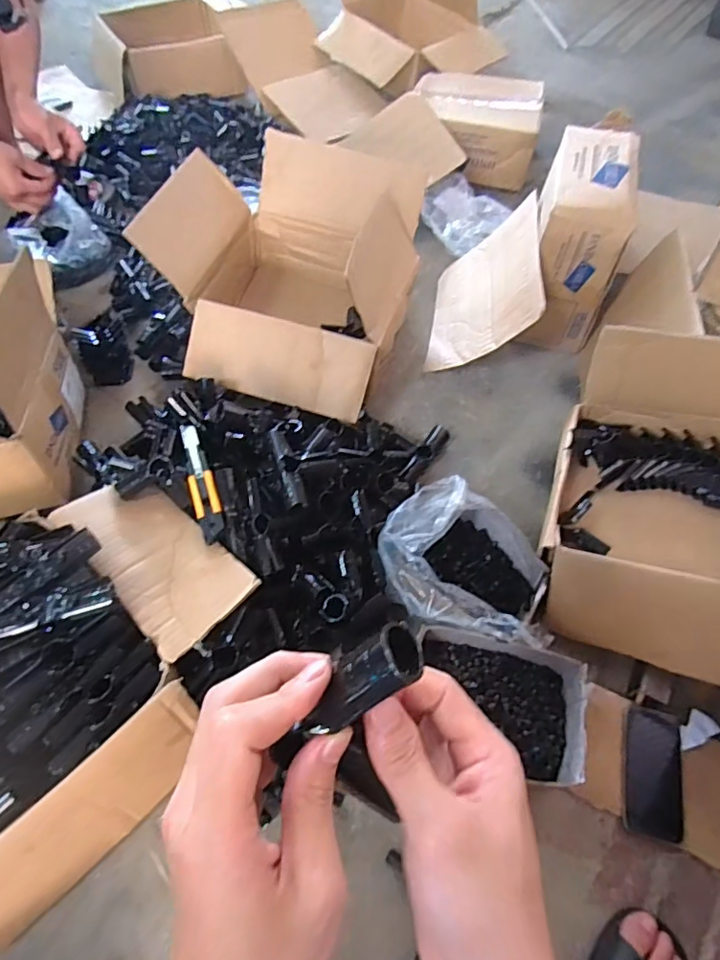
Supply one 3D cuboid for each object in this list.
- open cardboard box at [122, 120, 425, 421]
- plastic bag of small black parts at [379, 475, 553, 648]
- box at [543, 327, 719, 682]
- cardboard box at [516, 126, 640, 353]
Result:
[{"bbox_3d":[-0.125,-0.363,0.992,0.413,0.257,0.471,16,59,7],"label":"open cardboard box"},{"bbox_3d":[0.145,0.115,0.754,0.233,0.106,0.199,15,58,7],"label":"plastic bag of small black parts"},{"bbox_3d":[0.438,0.009,0.700,0.329,0.253,0.399,22,59,10],"label":"box"},{"bbox_3d":[0.411,-0.464,1.036,0.147,0.267,0.303,15,58,7],"label":"cardboard box"}]

